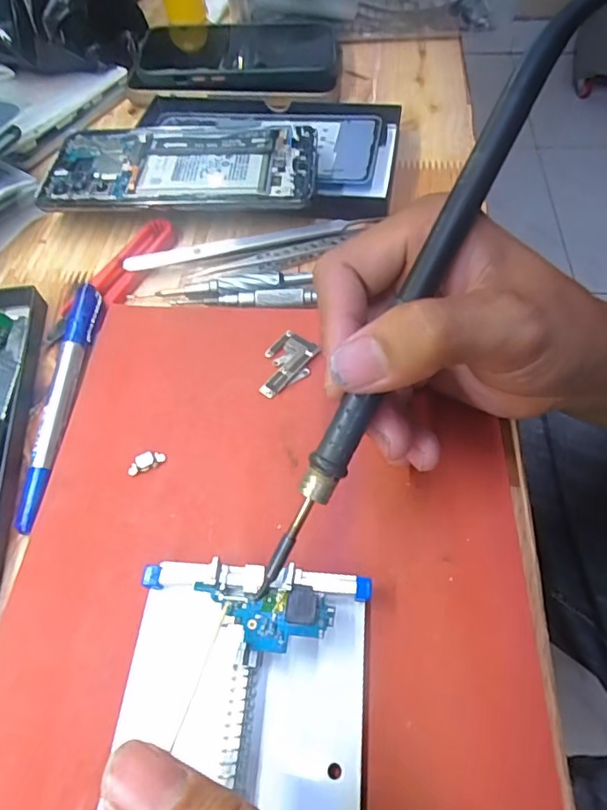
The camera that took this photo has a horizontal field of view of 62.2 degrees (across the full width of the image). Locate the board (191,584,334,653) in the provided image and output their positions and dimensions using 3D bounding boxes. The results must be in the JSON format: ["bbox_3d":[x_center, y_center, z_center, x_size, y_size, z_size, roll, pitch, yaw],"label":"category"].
[{"bbox_3d":[-0.013,0.073,0.172,0.045,0.007,0.021,0,63,4],"label":"board"}]

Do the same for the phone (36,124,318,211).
[{"bbox_3d":[-0.073,-0.146,0.304,0.159,0.007,0.075,0,60,3],"label":"phone"}]

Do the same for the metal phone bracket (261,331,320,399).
[{"bbox_3d":[-0.009,-0.020,0.244,0.024,0.004,0.036,32,65,20],"label":"metal phone bracket"}]

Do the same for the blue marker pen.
[{"bbox_3d":[-0.115,-0.006,0.236,0.012,0.010,0.127,1,59,3],"label":"blue marker pen"}]

